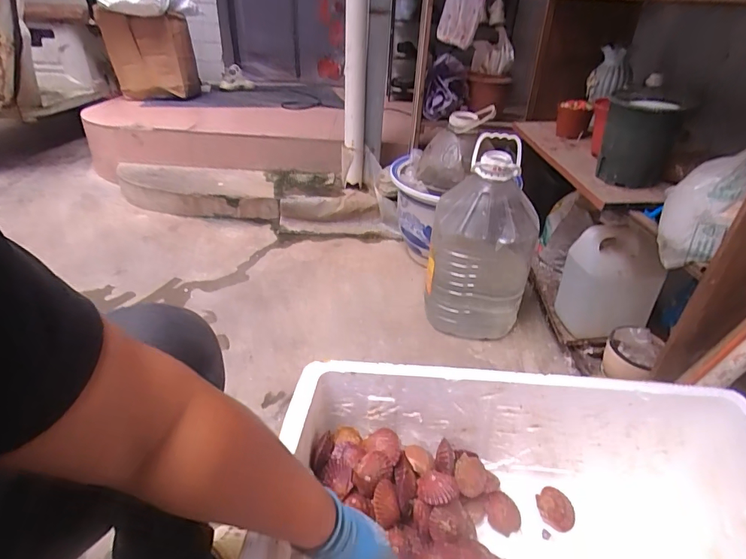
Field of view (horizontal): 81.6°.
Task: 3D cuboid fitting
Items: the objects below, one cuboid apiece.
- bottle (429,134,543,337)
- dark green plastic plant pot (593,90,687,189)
[{"bbox_3d":[0.286,-0.095,1.175,0.247,0.491,0.249,7,34,6],"label":"bottle"},{"bbox_3d":[0.546,-0.285,0.897,0.128,0.170,0.138,24,39,28],"label":"dark green plastic plant pot"}]

